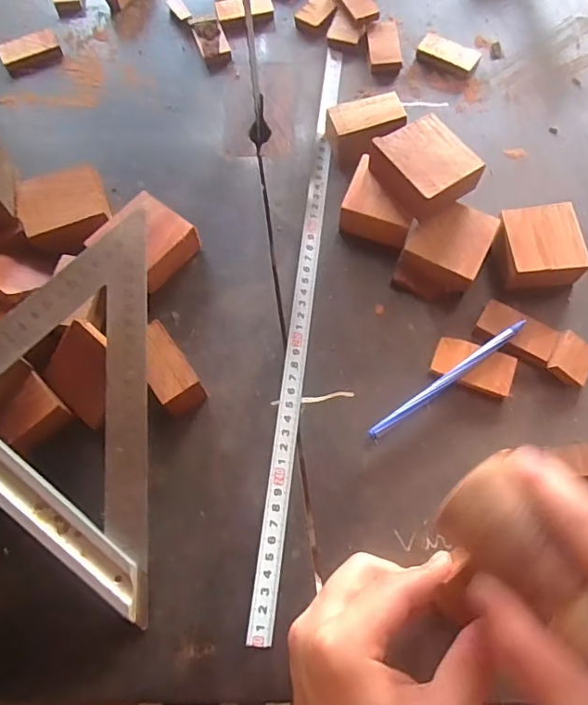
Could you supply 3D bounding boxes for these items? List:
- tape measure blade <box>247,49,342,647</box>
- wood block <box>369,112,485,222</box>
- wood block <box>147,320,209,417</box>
[{"bbox_3d":[0.006,-0.050,0.401,0.016,0.007,0.481,11,68,-10],"label":"tape measure blade"},{"bbox_3d":[0.097,-0.138,0.392,0.056,0.029,0.063,-29,71,-11],"label":"wood block"},{"bbox_3d":[-0.085,0.013,0.358,0.028,0.037,0.057,-30,71,-11],"label":"wood block"}]

